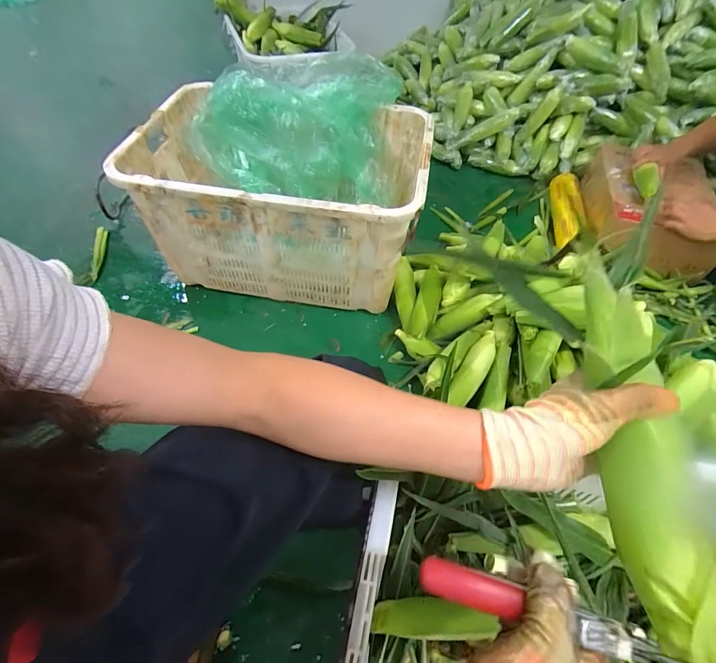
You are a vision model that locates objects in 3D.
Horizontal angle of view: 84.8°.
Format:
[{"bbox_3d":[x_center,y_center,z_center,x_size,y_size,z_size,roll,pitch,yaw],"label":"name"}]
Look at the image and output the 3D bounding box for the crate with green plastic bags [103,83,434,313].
[{"bbox_3d":[-0.182,-0.334,1.037,0.659,0.356,0.451,7,53,3],"label":"crate with green plastic bags"}]

